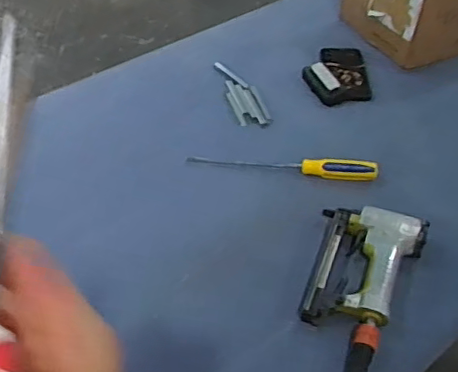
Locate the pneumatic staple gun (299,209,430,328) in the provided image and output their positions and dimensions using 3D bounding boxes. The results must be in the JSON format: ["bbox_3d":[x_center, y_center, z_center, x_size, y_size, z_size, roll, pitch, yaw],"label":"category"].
[{"bbox_3d":[0.176,0.101,0.730,0.133,0.039,0.188,13,46,10],"label":"pneumatic staple gun"}]

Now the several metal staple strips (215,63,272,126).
[{"bbox_3d":[0.020,-0.167,1.017,0.057,0.010,0.185,-11,46,-14],"label":"several metal staple strips"}]

